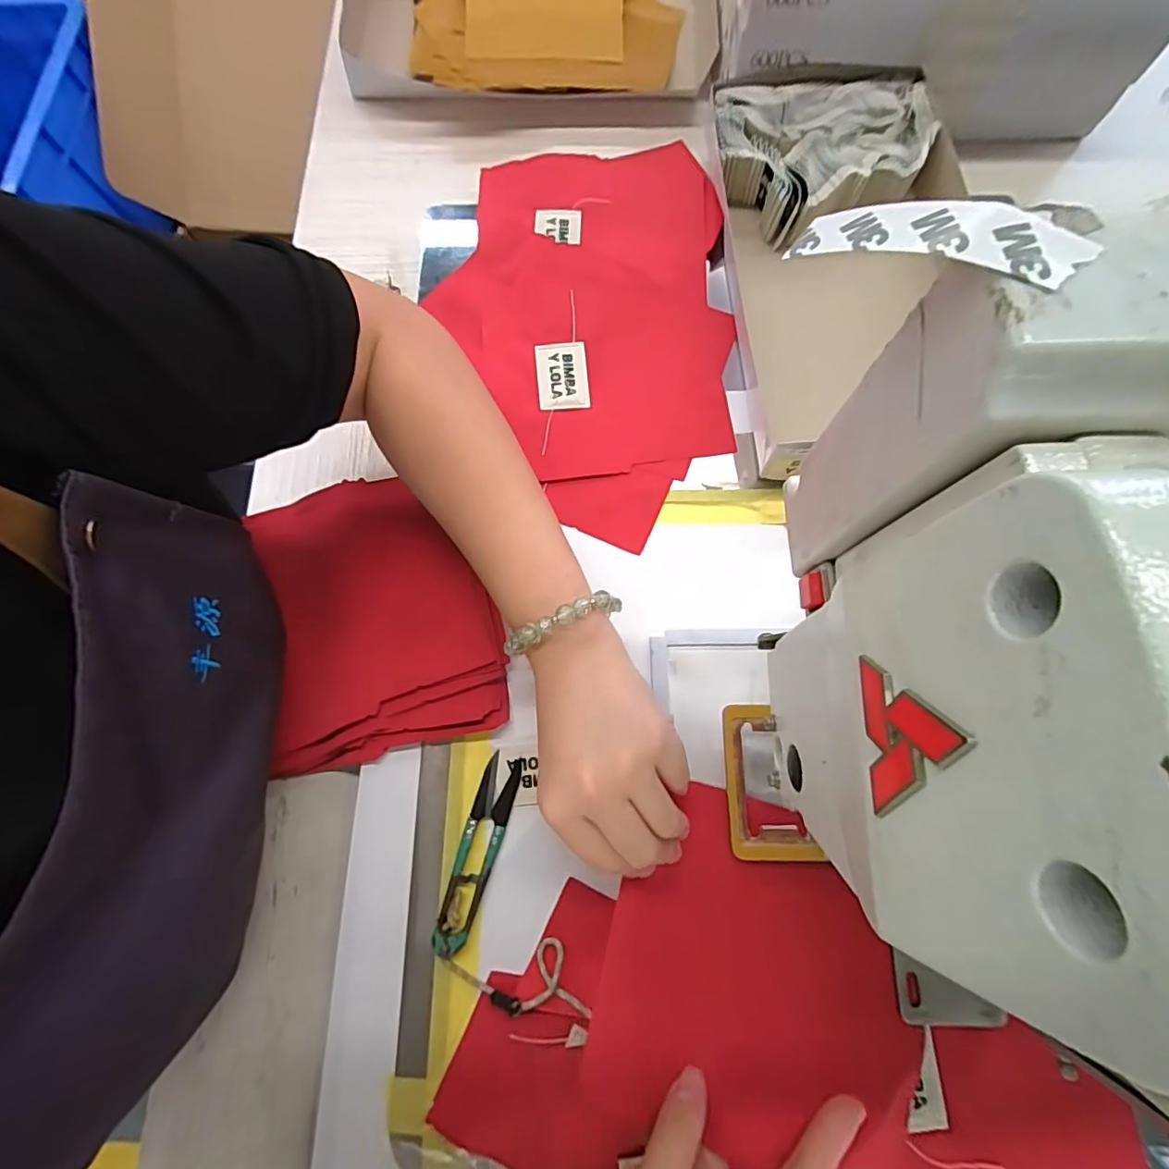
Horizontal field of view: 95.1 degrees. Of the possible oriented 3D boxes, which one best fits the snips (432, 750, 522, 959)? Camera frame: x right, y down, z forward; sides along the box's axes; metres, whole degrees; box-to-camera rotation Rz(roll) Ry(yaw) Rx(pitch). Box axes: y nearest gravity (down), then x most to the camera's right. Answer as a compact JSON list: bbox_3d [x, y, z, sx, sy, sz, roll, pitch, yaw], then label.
[{"bbox_3d":[-0.061,0.152,0.304,0.021,0.008,0.104,16,77,5],"label":"snips"}]

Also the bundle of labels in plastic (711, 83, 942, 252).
[{"bbox_3d":[0.178,-0.320,0.406,0.153,0.039,0.119,-2,77,1],"label":"bundle of labels in plastic"}]

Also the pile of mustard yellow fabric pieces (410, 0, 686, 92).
[{"bbox_3d":[-0.036,-0.511,0.481,0.238,0.038,0.189,3,77,2],"label":"pile of mustard yellow fabric pieces"}]

